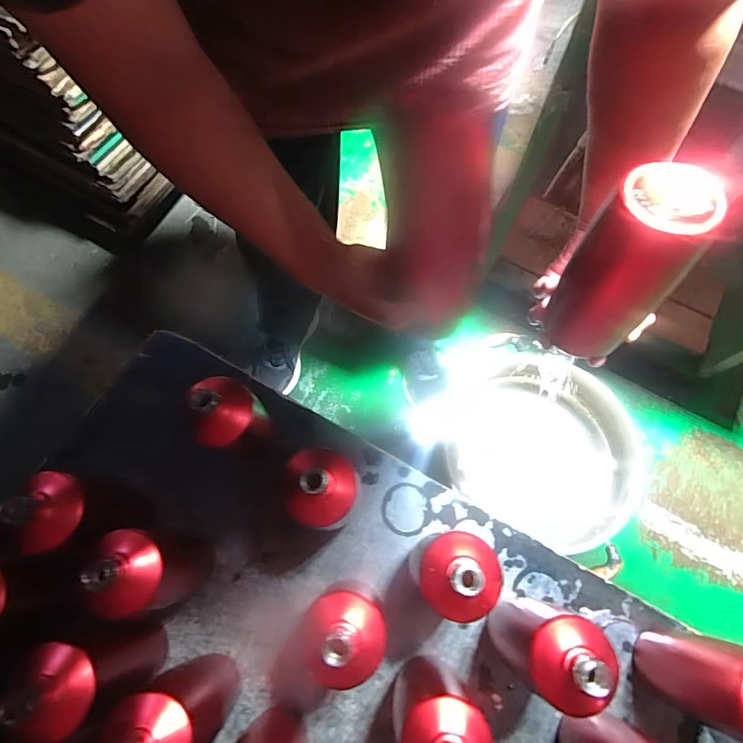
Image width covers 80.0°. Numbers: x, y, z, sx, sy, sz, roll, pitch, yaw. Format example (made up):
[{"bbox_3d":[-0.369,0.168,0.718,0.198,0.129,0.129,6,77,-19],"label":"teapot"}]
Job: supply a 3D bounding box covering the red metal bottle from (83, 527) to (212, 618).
[{"bbox_3d":[-0.239,0.214,0.487,0.065,0.207,0.071,0,69,1],"label":"red metal bottle"}]

